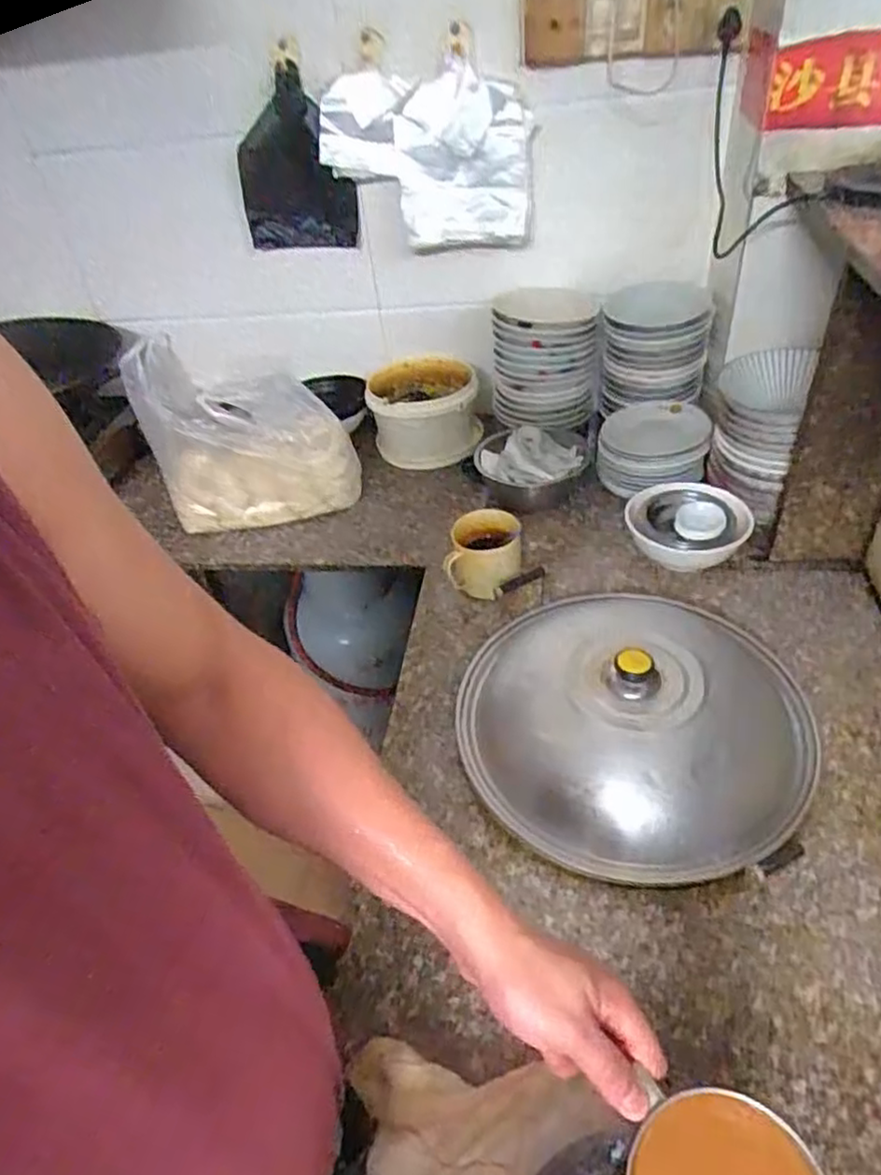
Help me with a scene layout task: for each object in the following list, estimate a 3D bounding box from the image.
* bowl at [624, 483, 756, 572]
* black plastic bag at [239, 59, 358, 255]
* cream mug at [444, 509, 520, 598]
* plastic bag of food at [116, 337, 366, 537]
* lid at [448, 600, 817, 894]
[{"bbox_3d":[0.364,-0.075,1.014,0.162,0.083,0.162,-4,41,4],"label":"bowl"},{"bbox_3d":[-0.261,-0.757,1.234,0.222,0.270,0.027,8,37,19],"label":"black plastic bag"},{"bbox_3d":[0.065,-0.038,1.001,0.102,0.109,0.113,1,41,10],"label":"cream mug"},{"bbox_3d":[-0.320,-0.275,1.184,0.306,0.320,0.221,-11,41,-4],"label":"plastic bag of food"},{"bbox_3d":[0.217,0.130,0.783,0.376,0.103,0.382,-4,41,4],"label":"lid"}]

